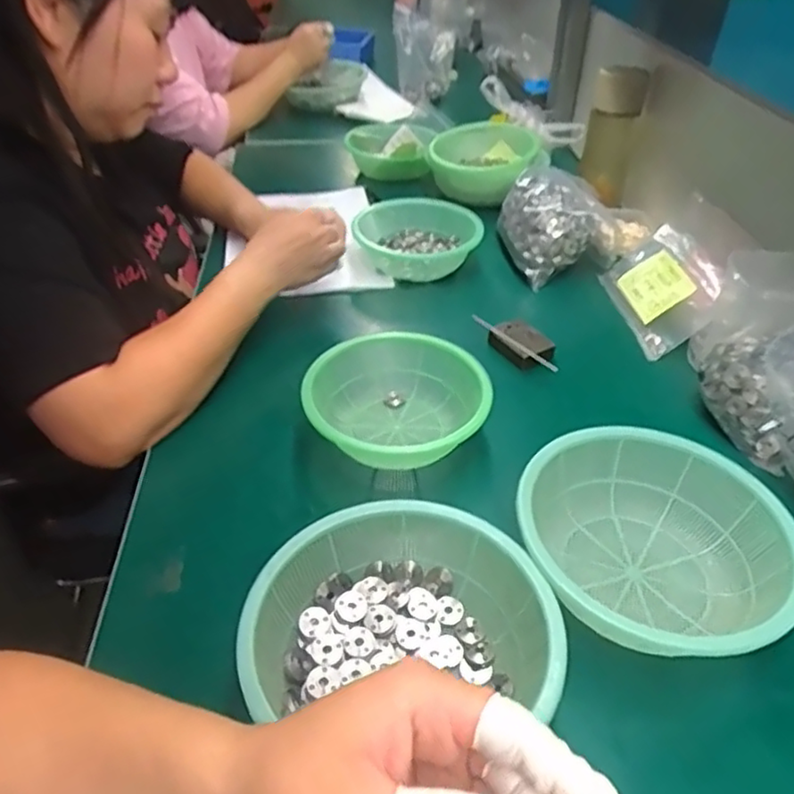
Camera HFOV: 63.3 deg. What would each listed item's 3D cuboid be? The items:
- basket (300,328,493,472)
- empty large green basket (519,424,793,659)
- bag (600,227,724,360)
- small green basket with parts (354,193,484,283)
[{"bbox_3d":[-0.004,-0.001,0.587,0.150,0.066,0.158,1,39,0],"label":"basket"},{"bbox_3d":[0.177,0.104,0.458,0.167,0.066,0.172,1,39,0],"label":"empty large green basket"},{"bbox_3d":[0.302,-0.130,0.742,0.104,0.017,0.186,-37,34,23],"label":"bag"},{"bbox_3d":[0.025,-0.213,0.850,0.160,0.055,0.133,-2,39,-4],"label":"small green basket with parts"}]

